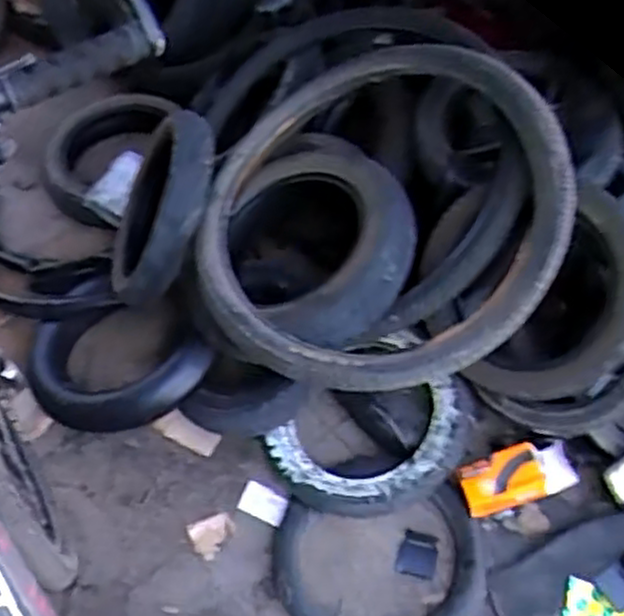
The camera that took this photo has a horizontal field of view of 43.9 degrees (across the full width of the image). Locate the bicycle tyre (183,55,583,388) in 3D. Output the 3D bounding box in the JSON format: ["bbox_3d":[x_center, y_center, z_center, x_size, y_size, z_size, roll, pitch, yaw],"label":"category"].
[{"bbox_3d":[0.099,-0.173,1.275,0.608,0.115,0.632,-23,61,4],"label":"bicycle tyre"}]

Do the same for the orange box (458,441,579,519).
[{"bbox_3d":[0.345,0.279,1.291,0.201,0.059,0.090,-15,55,-8],"label":"orange box"}]

